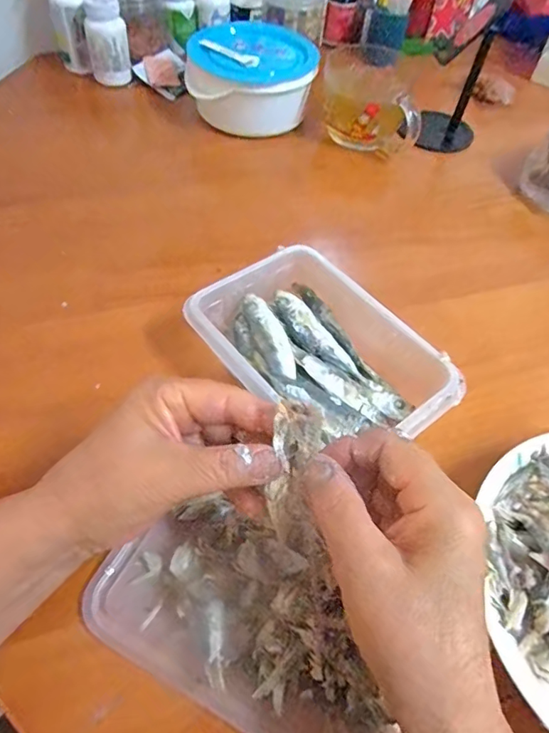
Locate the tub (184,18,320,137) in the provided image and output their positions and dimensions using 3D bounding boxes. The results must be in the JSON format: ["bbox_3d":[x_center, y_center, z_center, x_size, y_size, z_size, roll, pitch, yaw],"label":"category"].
[{"bbox_3d":[-0.028,-0.345,0.600,0.148,0.089,0.147,-1,53,-5],"label":"tub"}]

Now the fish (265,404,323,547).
[{"bbox_3d":[0.009,0.051,0.240,0.021,0.069,0.007,8,12,1],"label":"fish"}]

